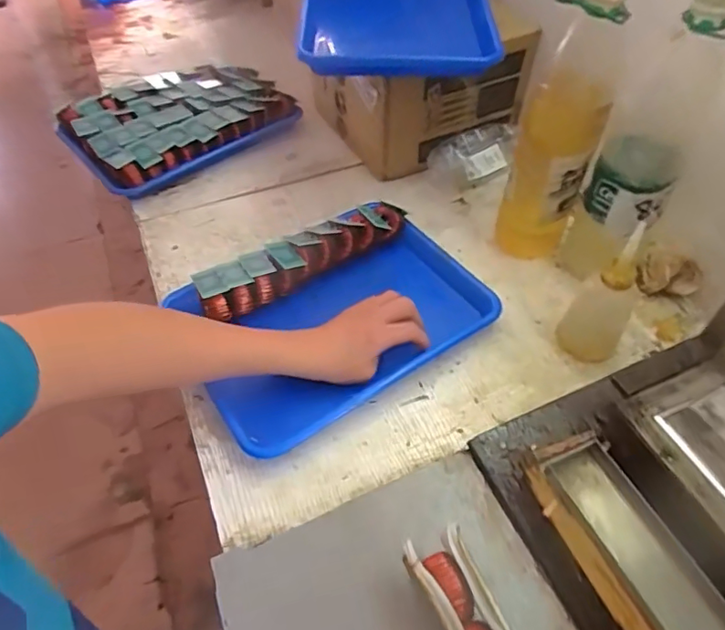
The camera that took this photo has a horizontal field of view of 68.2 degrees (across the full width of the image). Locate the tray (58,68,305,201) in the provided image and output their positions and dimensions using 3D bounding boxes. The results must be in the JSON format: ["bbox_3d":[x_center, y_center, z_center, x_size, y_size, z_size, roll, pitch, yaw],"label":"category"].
[{"bbox_3d":[-0.293,-0.311,0.855,0.320,0.063,0.220,-34,58,-26],"label":"tray"}]

